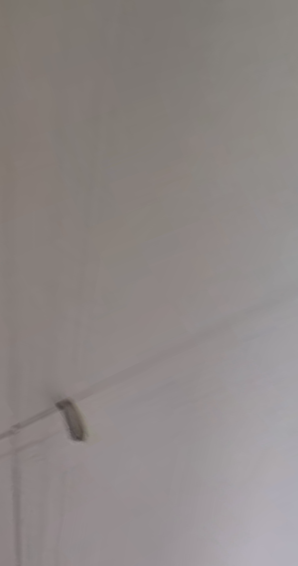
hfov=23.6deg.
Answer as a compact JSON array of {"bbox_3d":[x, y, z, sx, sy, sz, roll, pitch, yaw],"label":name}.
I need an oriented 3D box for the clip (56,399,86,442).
[{"bbox_3d":[-0.055,0.096,0.506,0.012,0.012,0.043,-5,27,-18],"label":"clip"}]

